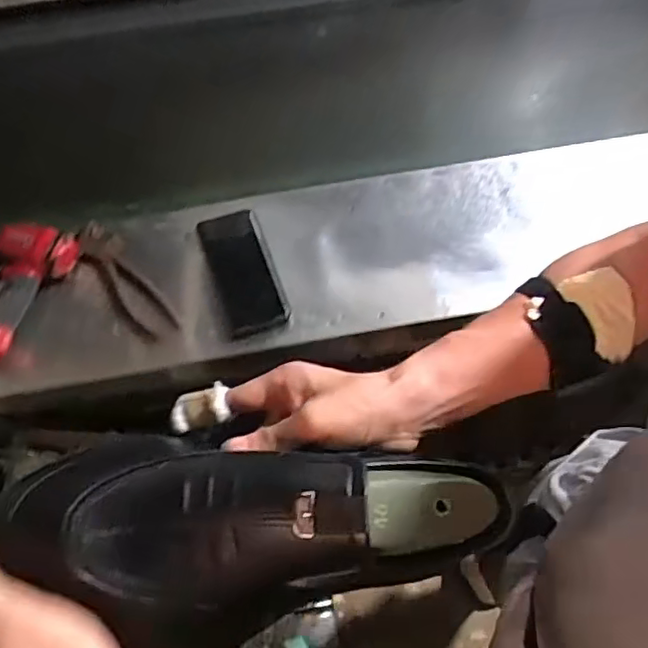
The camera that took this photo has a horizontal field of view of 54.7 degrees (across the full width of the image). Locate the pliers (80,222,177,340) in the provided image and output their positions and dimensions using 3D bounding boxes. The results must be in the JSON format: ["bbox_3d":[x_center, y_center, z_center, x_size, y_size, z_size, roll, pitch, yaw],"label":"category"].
[{"bbox_3d":[-0.274,-0.059,0.842,0.052,0.028,0.209,-35,68,-14],"label":"pliers"}]

